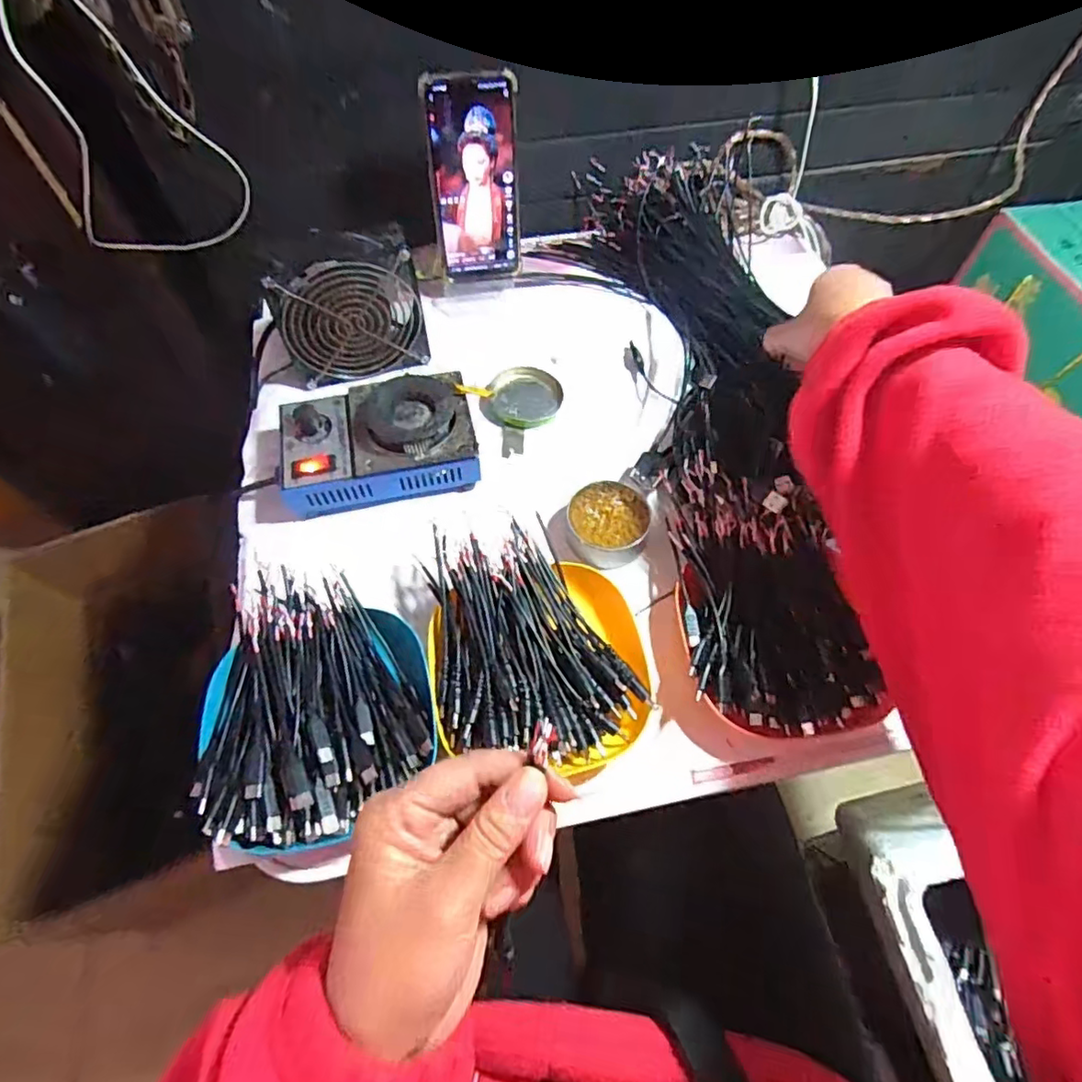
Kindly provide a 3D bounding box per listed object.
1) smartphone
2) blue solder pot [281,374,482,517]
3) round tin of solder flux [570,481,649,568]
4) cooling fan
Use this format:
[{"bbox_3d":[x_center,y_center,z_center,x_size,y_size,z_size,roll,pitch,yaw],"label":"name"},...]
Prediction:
[{"bbox_3d":[-0.058,-0.322,0.549,0.078,0.167,0.008,-10,49,-9],"label":"smartphone"},{"bbox_3d":[-0.130,-0.080,0.486,0.151,0.060,0.101,-11,61,-7],"label":"blue solder pot"},{"bbox_3d":[0.052,-0.012,0.473,0.061,0.031,0.060,0,61,-1],"label":"round tin of solder flux"},{"bbox_3d":[-0.159,-0.187,0.516,0.116,0.108,0.028,-21,63,-12],"label":"cooling fan"}]

